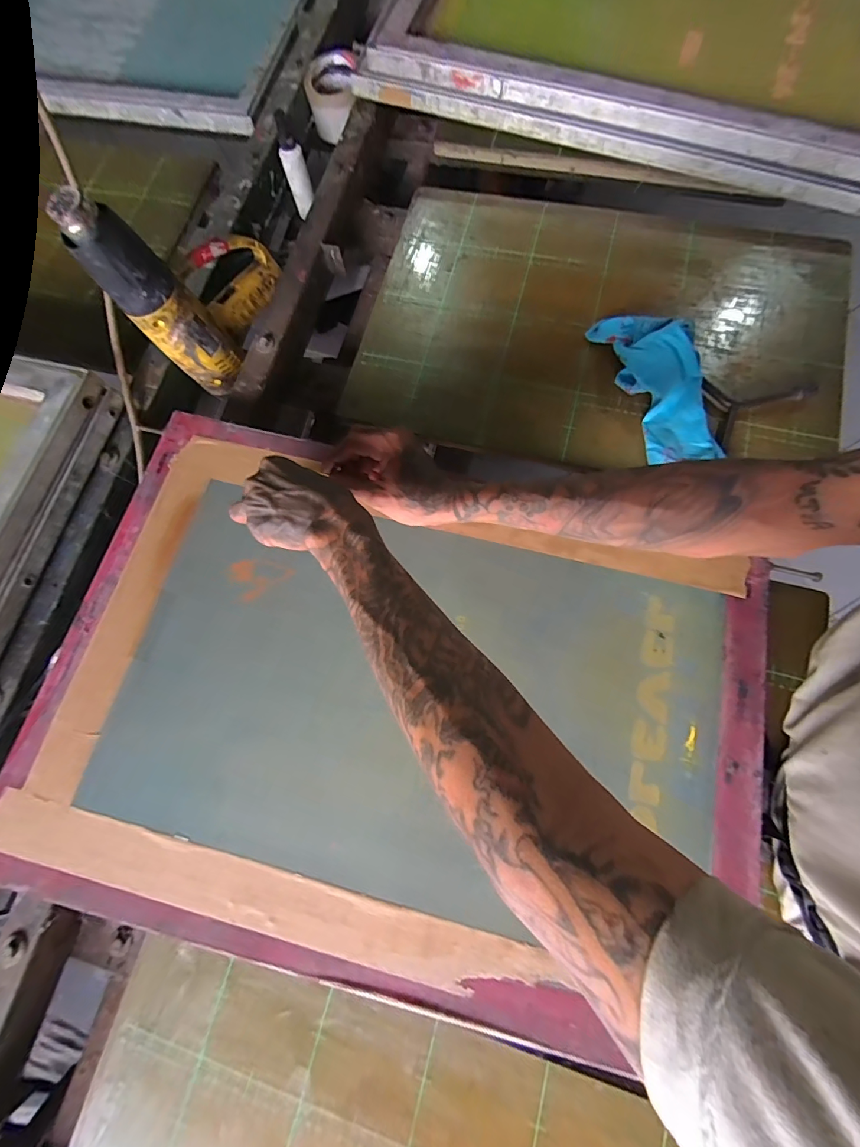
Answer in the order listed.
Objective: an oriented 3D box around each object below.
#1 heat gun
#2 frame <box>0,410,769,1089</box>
[{"bbox_3d":[-0.265,-0.345,0.497,0.069,0.199,0.198,20,78,9],"label":"heat gun"},{"bbox_3d":[-0.024,0.120,0.411,0.650,0.028,0.451,15,73,4],"label":"frame"}]

